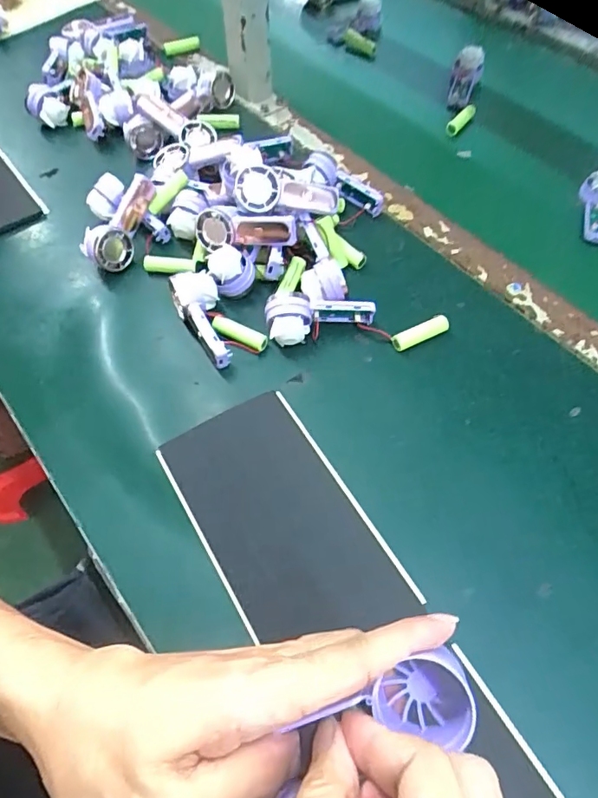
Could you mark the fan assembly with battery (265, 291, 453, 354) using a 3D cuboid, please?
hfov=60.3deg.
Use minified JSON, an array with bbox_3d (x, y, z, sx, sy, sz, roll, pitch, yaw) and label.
[{"bbox_3d":[0.050,-0.065,0.437,0.151,0.038,0.034,1,60,2],"label":"fan assembly with battery"}]

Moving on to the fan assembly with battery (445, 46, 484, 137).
[{"bbox_3d":[0.199,-0.372,0.627,0.054,0.040,0.145,13,61,9],"label":"fan assembly with battery"}]

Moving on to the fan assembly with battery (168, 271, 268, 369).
[{"bbox_3d":[-0.075,-0.072,0.446,0.045,0.029,0.096,-33,64,-16],"label":"fan assembly with battery"}]

